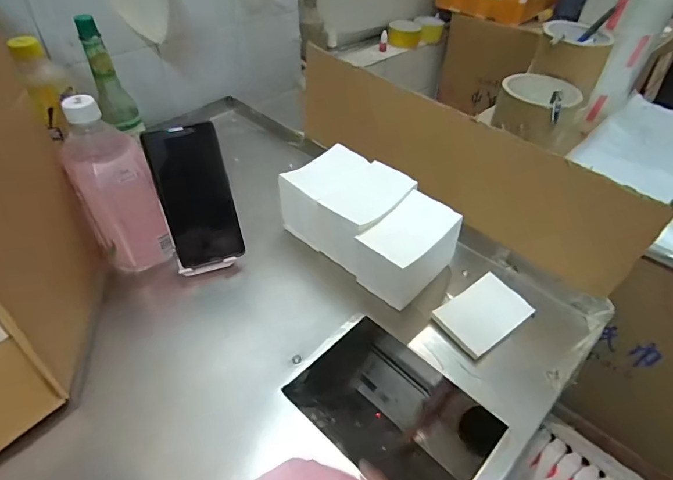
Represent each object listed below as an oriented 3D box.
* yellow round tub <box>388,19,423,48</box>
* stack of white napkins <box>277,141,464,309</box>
[{"bbox_3d":[0.195,-0.586,1.186,0.091,0.055,0.091,6,43,6],"label":"yellow round tub"},{"bbox_3d":[0.035,-0.020,0.503,0.105,0.097,0.207,-32,52,-31],"label":"stack of white napkins"}]

